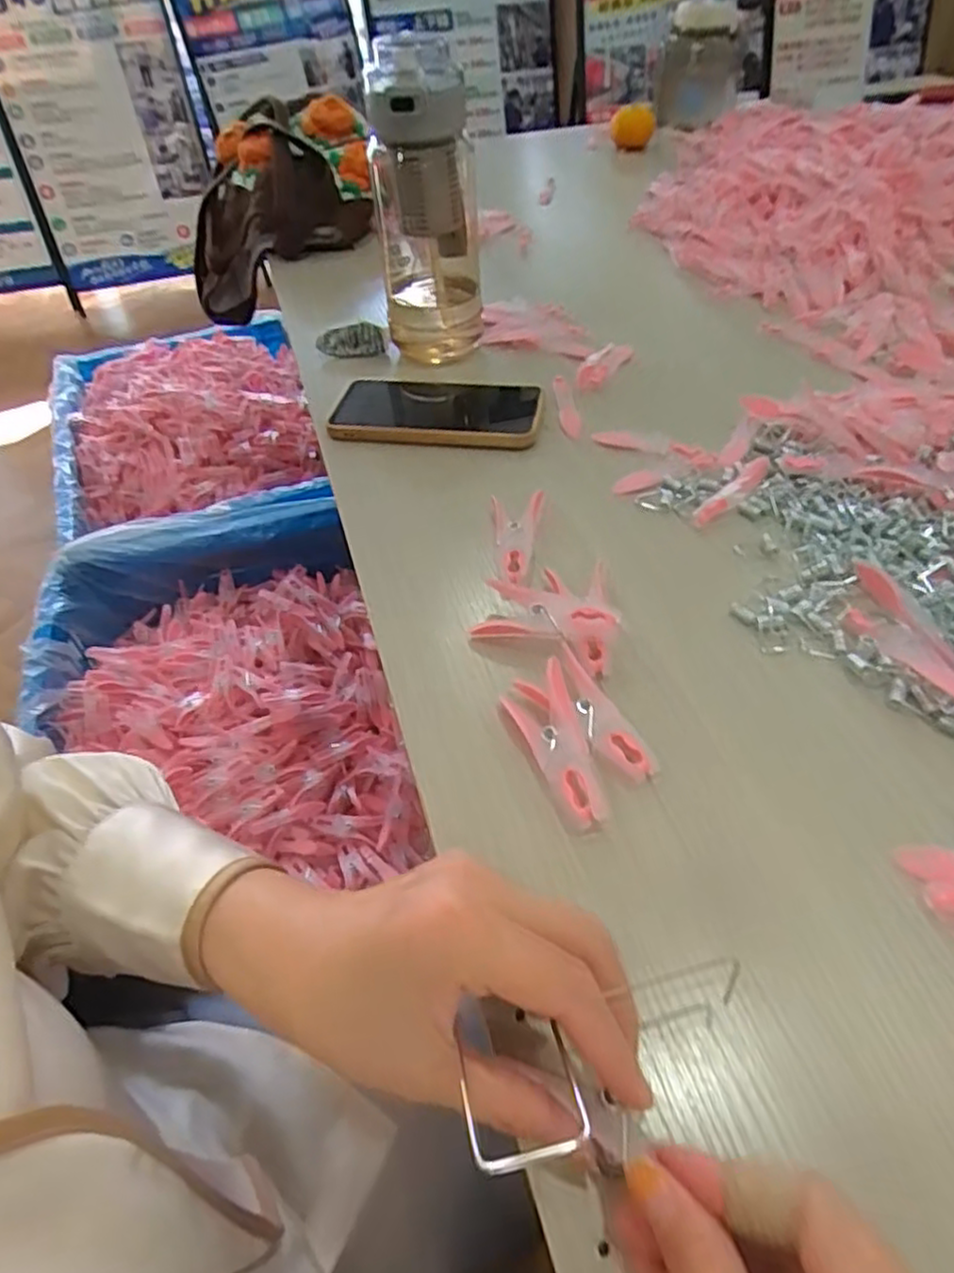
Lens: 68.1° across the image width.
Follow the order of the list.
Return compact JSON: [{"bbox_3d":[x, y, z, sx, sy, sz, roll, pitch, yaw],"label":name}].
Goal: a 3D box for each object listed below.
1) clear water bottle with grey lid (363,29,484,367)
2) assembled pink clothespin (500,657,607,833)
[{"bbox_3d":[-0.040,-0.329,0.549,0.083,0.203,0.092,-4,48,1],"label":"clear water bottle with grey lid"},{"bbox_3d":[0.034,0.049,0.323,0.030,0.012,0.079,-11,48,-6],"label":"assembled pink clothespin"}]

